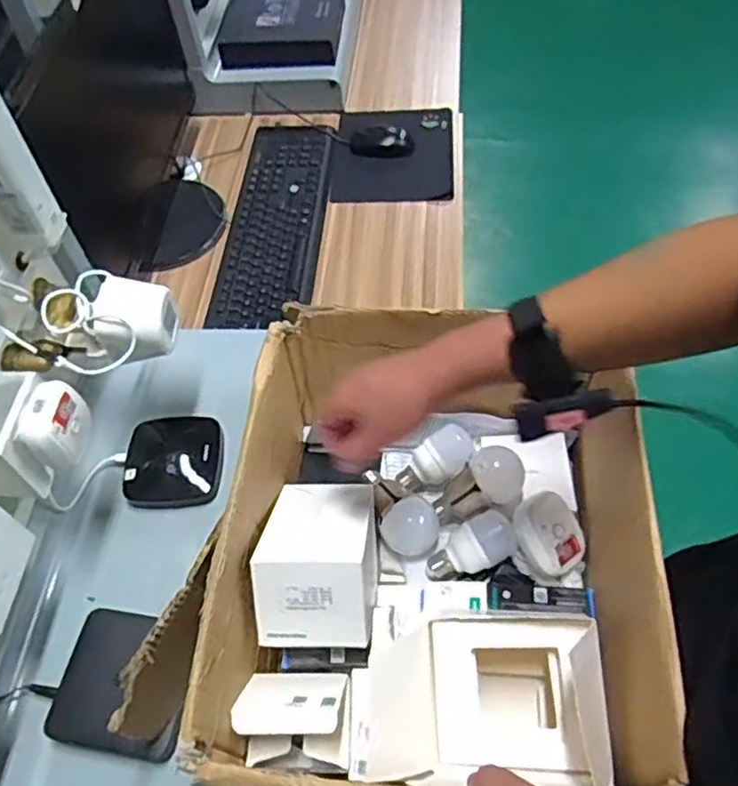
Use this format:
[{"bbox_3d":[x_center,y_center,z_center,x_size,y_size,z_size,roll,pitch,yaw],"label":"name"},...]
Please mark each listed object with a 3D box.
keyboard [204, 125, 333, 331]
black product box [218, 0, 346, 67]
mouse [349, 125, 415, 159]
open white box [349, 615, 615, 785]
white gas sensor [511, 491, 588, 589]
[{"bbox_3d":[-0.142,-0.269,1.038,0.141,0.036,0.466,2,57,4],"label":"keyboard"},{"bbox_3d":[-0.152,-0.677,1.205,0.207,0.046,0.231,0,57,3],"label":"black product box"},{"bbox_3d":[0.022,-0.421,1.121,0.107,0.034,0.057,4,57,6],"label":"mouse"},{"bbox_3d":[0.085,0.254,0.546,0.183,0.107,0.126,6,57,7],"label":"open white box"},{"bbox_3d":[0.181,0.146,0.668,0.098,0.053,0.072,44,59,-6],"label":"white gas sensor"}]

